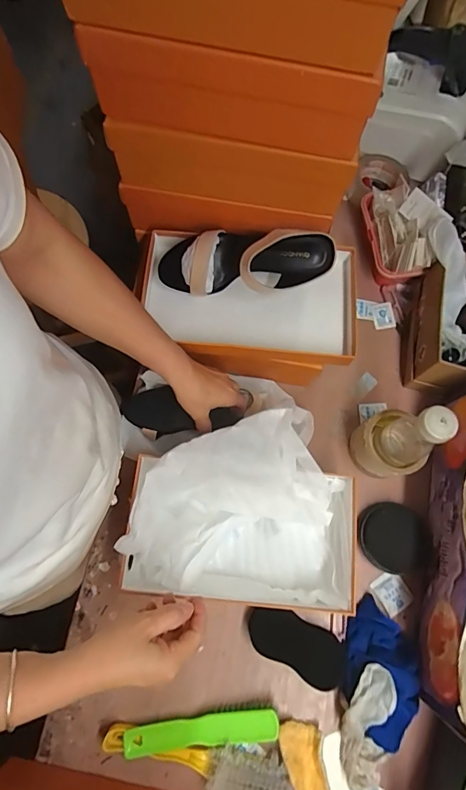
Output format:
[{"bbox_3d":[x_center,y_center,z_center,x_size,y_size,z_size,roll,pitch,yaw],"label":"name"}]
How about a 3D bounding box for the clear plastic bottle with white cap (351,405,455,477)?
[{"bbox_3d":[0.217,0.057,0.557,0.078,0.177,0.089,-7,73,-3],"label":"clear plastic bottle with white cap"}]

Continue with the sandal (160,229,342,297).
[{"bbox_3d":[0.018,-0.185,0.570,0.220,0.088,0.099,13,73,3],"label":"sandal"}]

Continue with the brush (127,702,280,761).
[{"bbox_3d":[-0.039,0.415,0.520,0.187,0.022,0.037,-6,73,-3],"label":"brush"}]

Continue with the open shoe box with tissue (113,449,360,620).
[{"bbox_3d":[0.013,0.177,0.547,0.283,0.112,0.156,5,73,0],"label":"open shoe box with tissue"}]

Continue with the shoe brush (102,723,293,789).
[{"bbox_3d":[-0.043,0.448,0.509,0.229,0.030,0.060,17,74,4],"label":"shoe brush"}]

